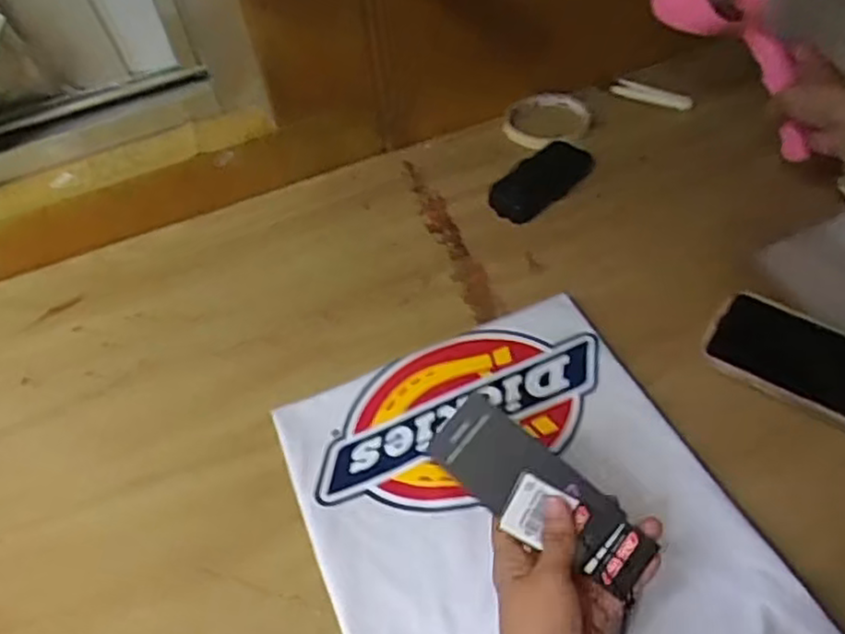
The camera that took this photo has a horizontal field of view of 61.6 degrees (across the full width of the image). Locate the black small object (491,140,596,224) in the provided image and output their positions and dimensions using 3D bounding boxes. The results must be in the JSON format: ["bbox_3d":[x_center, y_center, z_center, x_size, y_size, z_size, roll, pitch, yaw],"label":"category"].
[{"bbox_3d":[0.116,-0.133,0.683,0.117,0.019,0.048,-39,59,-22],"label":"black small object"}]

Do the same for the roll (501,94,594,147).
[{"bbox_3d":[0.130,-0.207,0.742,0.089,0.017,0.089,-3,53,3],"label":"roll"}]

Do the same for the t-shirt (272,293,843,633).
[{"bbox_3d":[0.068,0.135,0.465,0.261,0.022,0.317,-22,54,-11],"label":"t-shirt"}]

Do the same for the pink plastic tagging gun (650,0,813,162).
[{"bbox_3d":[0.271,-0.216,0.581,0.091,0.054,0.179,-37,90,-21],"label":"pink plastic tagging gun"}]

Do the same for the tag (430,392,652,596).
[{"bbox_3d":[0.066,0.100,0.400,0.130,0.005,0.047,38,91,9],"label":"tag"}]

